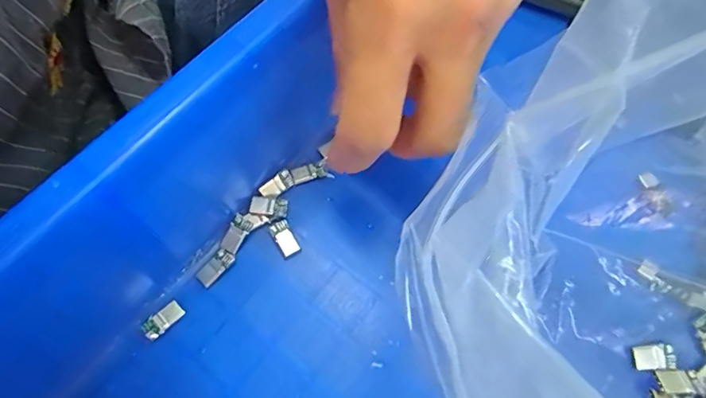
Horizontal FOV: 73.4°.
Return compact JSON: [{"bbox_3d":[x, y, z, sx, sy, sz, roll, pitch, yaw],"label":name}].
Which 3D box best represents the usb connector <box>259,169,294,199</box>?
[{"bbox_3d":[-0.033,-0.006,0.204,0.015,0.004,0.007,-40,70,-16],"label":"usb connector"}]

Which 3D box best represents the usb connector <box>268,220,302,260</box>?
[{"bbox_3d":[-0.028,0.016,0.196,0.008,0.004,0.016,-27,69,-12],"label":"usb connector"}]

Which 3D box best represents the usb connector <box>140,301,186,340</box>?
[{"bbox_3d":[-0.073,0.046,0.181,0.008,0.004,0.015,41,72,18],"label":"usb connector"}]

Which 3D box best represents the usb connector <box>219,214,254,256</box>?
[{"bbox_3d":[-0.048,0.014,0.194,0.008,0.004,0.015,25,68,13],"label":"usb connector"}]

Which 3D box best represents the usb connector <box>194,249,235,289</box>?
[{"bbox_3d":[-0.055,0.027,0.190,0.008,0.004,0.016,37,71,15],"label":"usb connector"}]

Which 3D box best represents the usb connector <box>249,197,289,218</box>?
[{"bbox_3d":[-0.036,0.003,0.199,0.016,0.004,0.008,7,65,5],"label":"usb connector"}]

